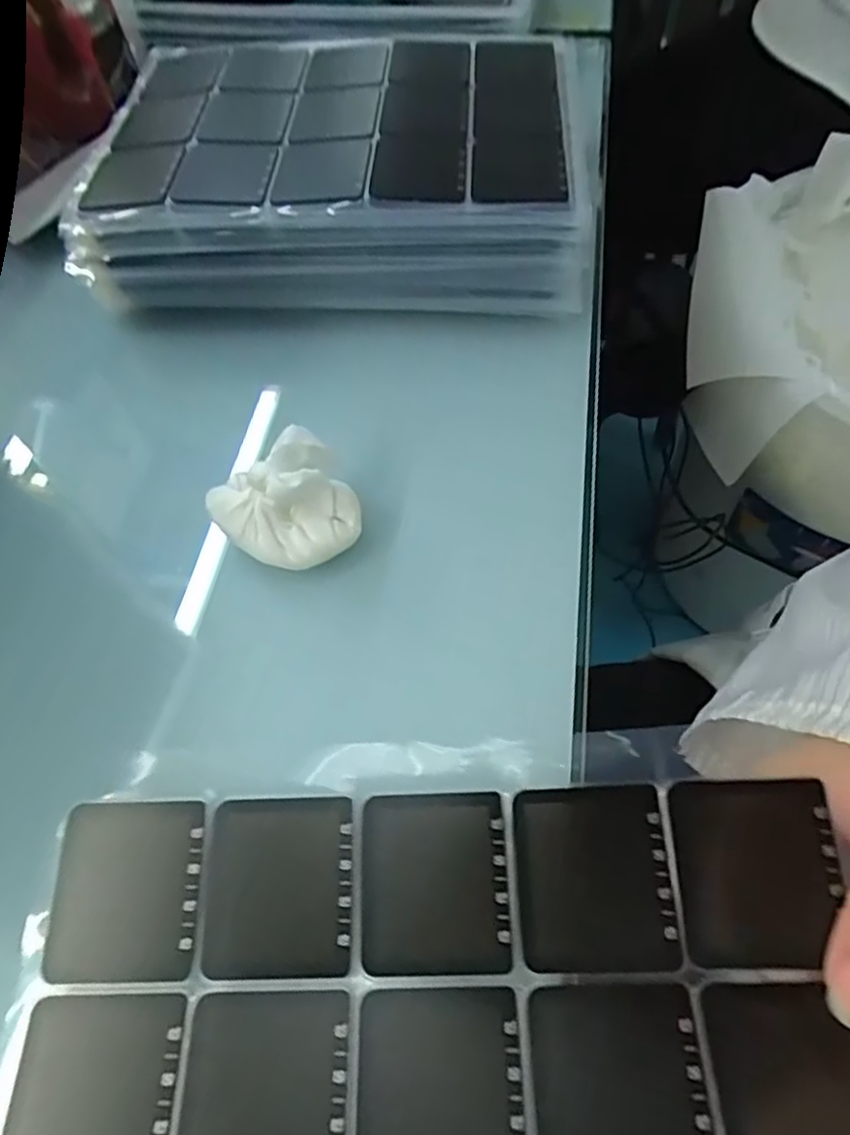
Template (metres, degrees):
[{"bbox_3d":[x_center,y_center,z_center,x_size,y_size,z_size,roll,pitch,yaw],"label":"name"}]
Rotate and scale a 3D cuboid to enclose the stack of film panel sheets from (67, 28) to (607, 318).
[{"bbox_3d":[-0.045,-0.249,0.409,0.287,0.053,0.207,2,59,4],"label":"stack of film panel sheets"}]

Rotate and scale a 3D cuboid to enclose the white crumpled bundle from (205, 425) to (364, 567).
[{"bbox_3d":[-0.061,-0.028,0.284,0.059,0.037,0.045,-20,59,-9],"label":"white crumpled bundle"}]

